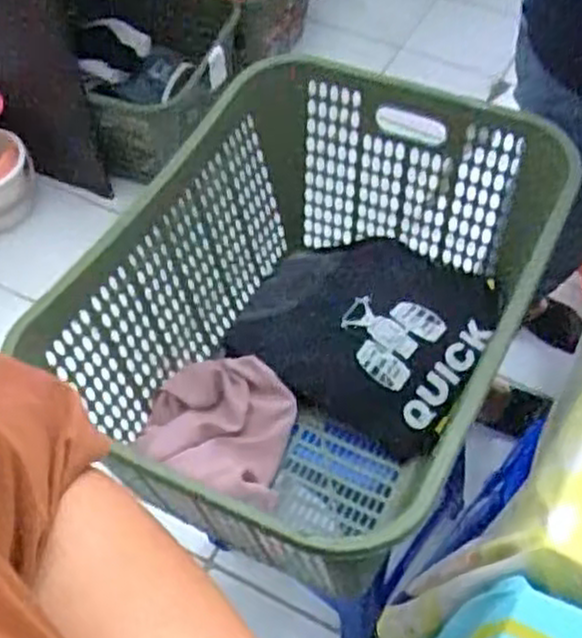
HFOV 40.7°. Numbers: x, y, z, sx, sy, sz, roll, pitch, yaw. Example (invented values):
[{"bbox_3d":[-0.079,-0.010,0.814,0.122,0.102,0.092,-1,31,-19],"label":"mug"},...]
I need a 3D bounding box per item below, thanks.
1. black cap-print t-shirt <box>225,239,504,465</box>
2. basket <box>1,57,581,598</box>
[{"bbox_3d":[0.088,0.005,1.023,0.316,0.105,0.255,24,58,16],"label":"black cap-print t-shirt"},{"bbox_3d":[0.029,-0.002,0.915,0.419,0.307,0.514,23,58,15],"label":"basket"}]

